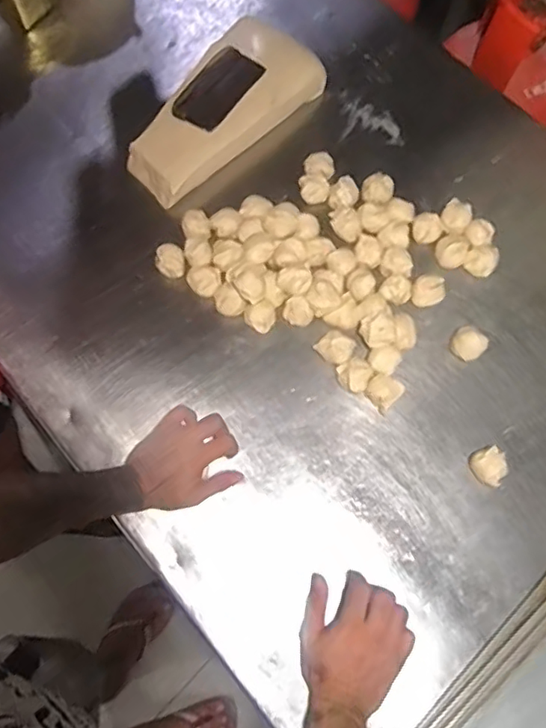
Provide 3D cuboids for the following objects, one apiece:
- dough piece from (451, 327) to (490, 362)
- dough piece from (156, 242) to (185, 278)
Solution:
[{"bbox_3d":[0.258,-0.027,0.758,0.041,0.023,0.041,0,69,0],"label":"dough piece"},{"bbox_3d":[-0.141,-0.140,0.798,0.038,0.030,0.046,-8,69,-3],"label":"dough piece"}]

